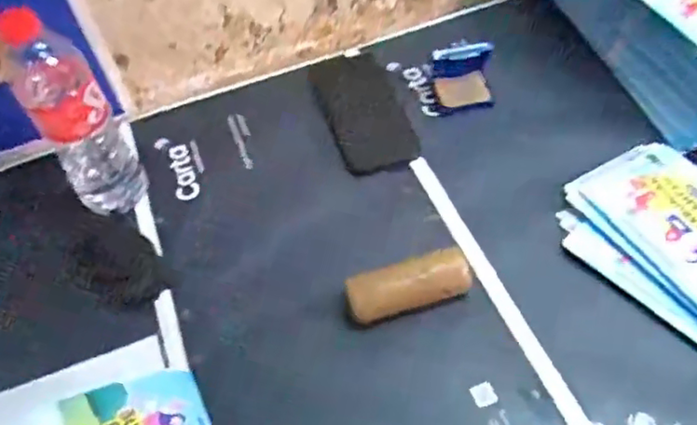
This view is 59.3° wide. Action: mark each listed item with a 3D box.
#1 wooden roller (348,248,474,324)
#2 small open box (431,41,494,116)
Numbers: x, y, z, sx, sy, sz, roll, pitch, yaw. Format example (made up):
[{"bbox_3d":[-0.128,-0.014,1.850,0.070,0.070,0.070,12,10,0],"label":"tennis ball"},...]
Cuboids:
[{"bbox_3d":[0.053,0.068,0.538,0.107,0.046,0.036,-18,54,-8],"label":"wooden roller"},{"bbox_3d":[0.126,-0.149,0.683,0.068,0.055,0.064,3,54,8],"label":"small open box"}]

